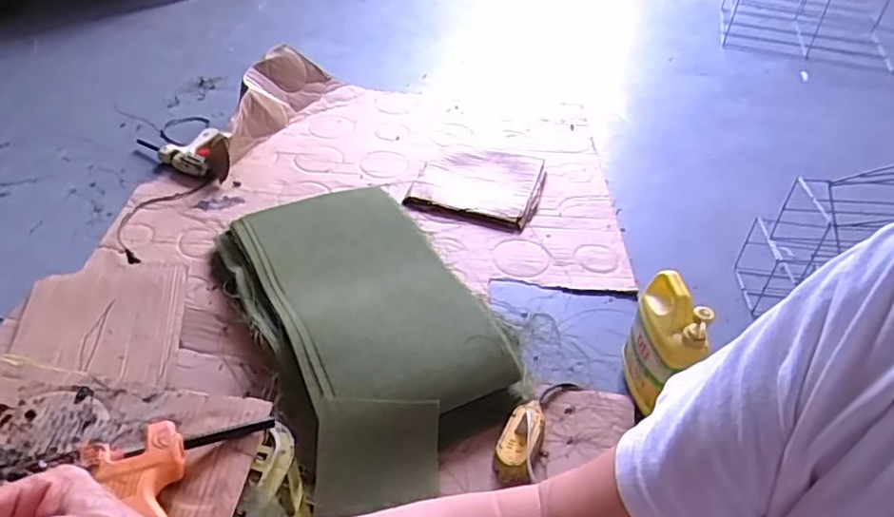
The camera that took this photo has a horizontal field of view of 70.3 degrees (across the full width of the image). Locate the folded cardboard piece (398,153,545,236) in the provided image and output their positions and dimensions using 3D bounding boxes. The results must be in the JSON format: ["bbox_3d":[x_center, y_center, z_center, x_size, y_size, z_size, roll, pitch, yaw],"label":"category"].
[{"bbox_3d":[0.077,-0.179,1.515,0.284,0.018,0.292,13,42,11],"label":"folded cardboard piece"}]

